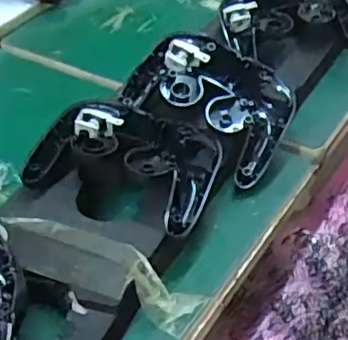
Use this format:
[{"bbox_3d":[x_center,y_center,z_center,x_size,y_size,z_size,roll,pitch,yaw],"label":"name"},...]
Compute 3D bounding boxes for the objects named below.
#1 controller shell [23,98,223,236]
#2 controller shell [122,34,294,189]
[{"bbox_3d":[-0.033,-0.009,0.476,0.133,0.034,0.099,19,46,18],"label":"controller shell"},{"bbox_3d":[0.031,-0.062,0.531,0.135,0.060,0.094,24,47,21],"label":"controller shell"}]

